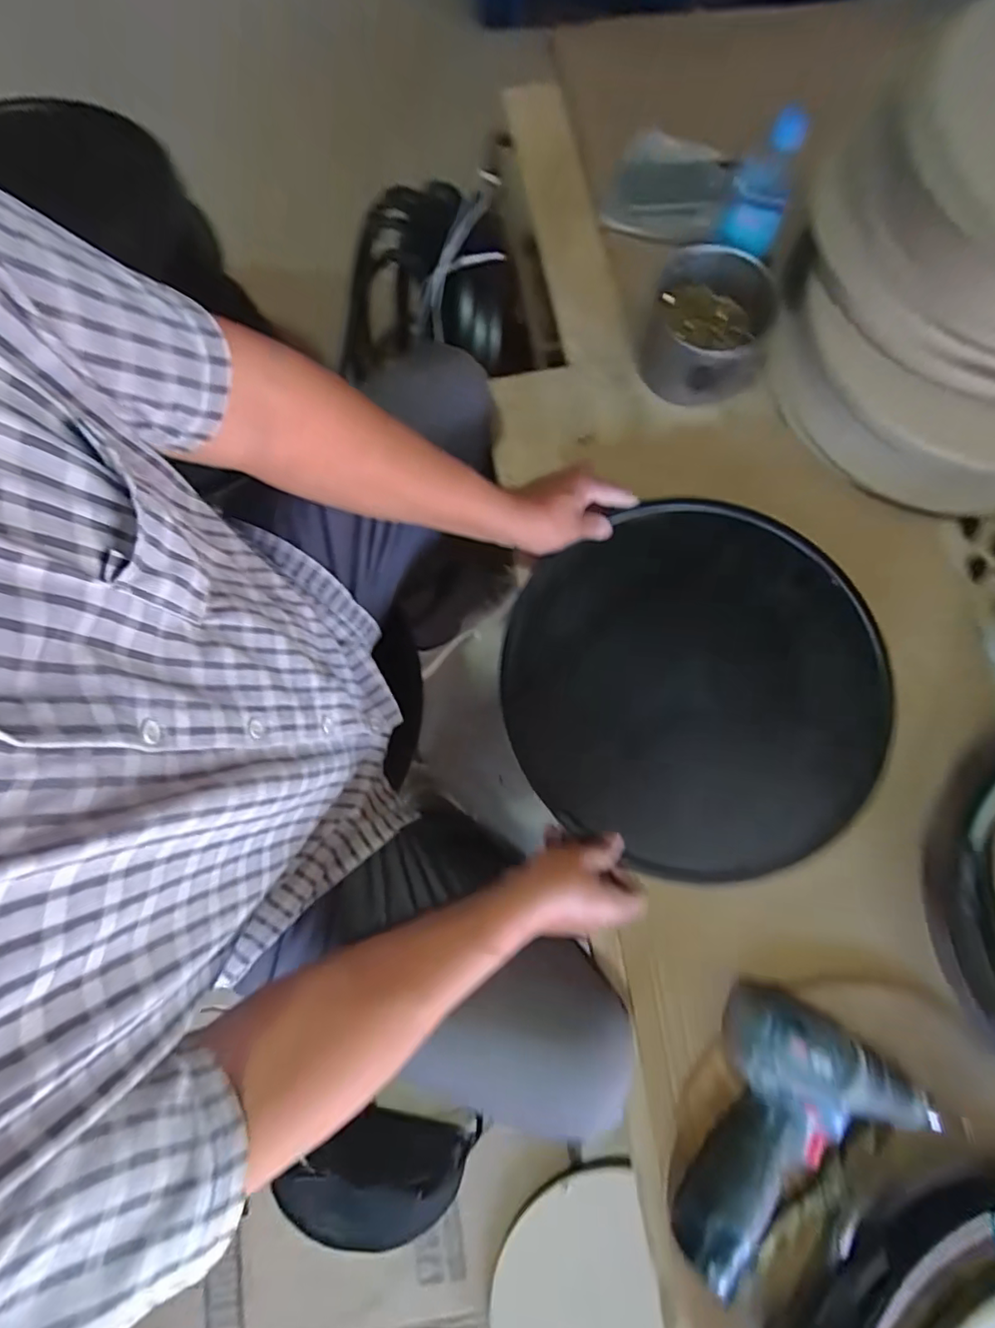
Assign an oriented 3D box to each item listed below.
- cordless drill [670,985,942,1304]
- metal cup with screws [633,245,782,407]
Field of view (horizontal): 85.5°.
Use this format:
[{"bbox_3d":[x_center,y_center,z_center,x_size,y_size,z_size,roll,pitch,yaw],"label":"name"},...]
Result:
[{"bbox_3d":[0.258,0.407,0.454,0.176,0.063,0.213,18,78,4],"label":"cordless drill"},{"bbox_3d":[0.238,-0.381,0.619,0.139,0.089,0.125,18,78,4],"label":"metal cup with screws"}]

